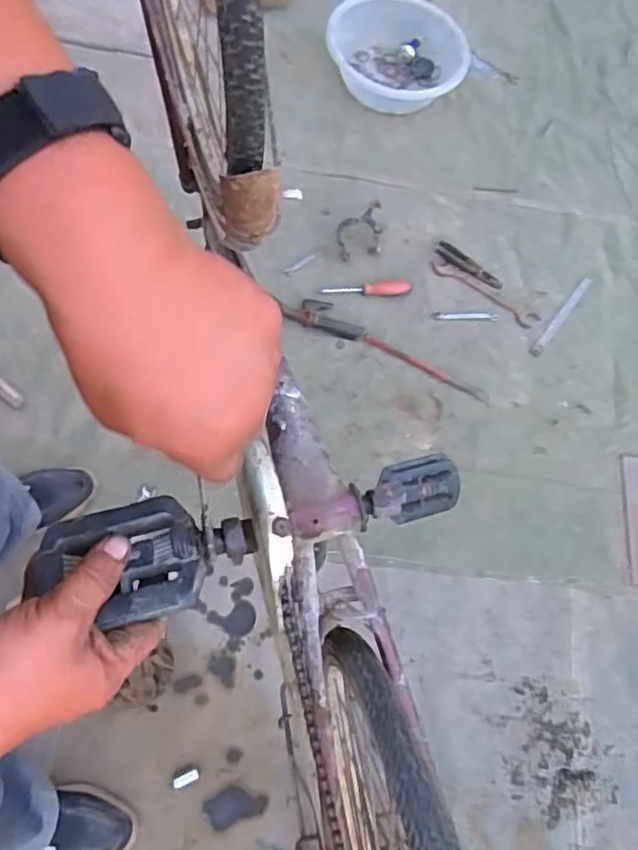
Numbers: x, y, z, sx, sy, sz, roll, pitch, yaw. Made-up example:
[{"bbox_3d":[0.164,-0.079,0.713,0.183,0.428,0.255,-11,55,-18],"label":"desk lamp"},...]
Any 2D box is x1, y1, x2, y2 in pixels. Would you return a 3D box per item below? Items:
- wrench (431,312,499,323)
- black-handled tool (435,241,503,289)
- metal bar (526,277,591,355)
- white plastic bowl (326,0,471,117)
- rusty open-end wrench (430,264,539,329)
[{"bbox_3d":[0.302,-0.224,1.347,0.132,0.007,0.020,4,69,-1],"label":"wrench"},{"bbox_3d":[0.320,-0.338,1.384,0.157,0.012,0.036,34,71,10],"label":"black-handled tool"},{"bbox_3d":[0.506,-0.227,1.355,0.023,0.006,0.231,37,72,11],"label":"metal bar"},{"bbox_3d":[0.178,-0.862,1.528,0.325,0.116,0.278,34,71,10],"label":"white plastic bowl"},{"bbox_3d":[0.349,-0.276,1.371,0.244,0.018,0.041,30,71,8],"label":"rusty open-end wrench"}]

